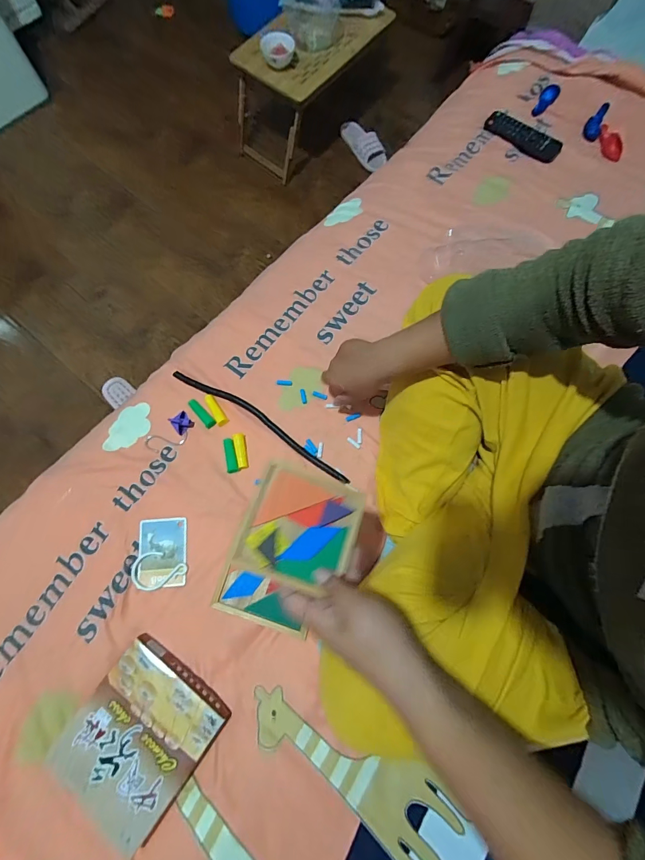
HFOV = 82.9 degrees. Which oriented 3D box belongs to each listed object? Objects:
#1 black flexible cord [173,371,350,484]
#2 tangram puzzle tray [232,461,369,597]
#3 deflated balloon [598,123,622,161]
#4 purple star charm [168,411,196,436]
[{"bbox_3d":[-0.105,-0.015,0.615,0.350,0.004,0.029,32,75,9],"label":"black flexible cord"},{"bbox_3d":[-0.019,0.093,0.351,0.103,0.005,0.103,21,64,-2],"label":"tangram puzzle tray"},{"bbox_3d":[0.612,-0.614,0.779,0.032,0.024,0.080,-2,73,-1],"label":"deflated balloon"},{"bbox_3d":[-0.235,-0.016,0.605,0.029,0.026,0.033,-34,76,-11],"label":"purple star charm"}]

